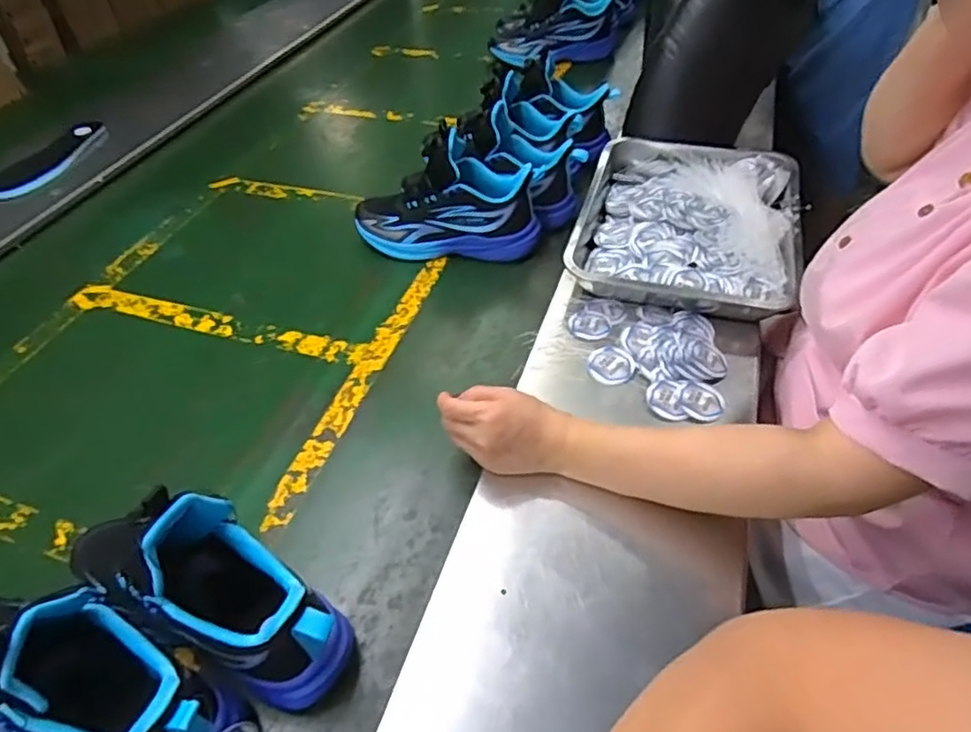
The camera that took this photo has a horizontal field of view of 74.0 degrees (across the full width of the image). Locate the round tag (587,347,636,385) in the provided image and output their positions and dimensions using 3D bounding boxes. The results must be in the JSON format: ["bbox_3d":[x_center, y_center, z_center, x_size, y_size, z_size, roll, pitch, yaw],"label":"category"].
[{"bbox_3d":[0.133,0.000,0.682,0.043,0.004,0.051,-31,54,-10],"label":"round tag"}]

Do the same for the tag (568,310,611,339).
[{"bbox_3d":[0.118,-0.046,0.730,0.045,0.009,0.048,-2,45,2],"label":"tag"}]

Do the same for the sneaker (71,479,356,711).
[{"bbox_3d":[-0.214,0.162,0.474,0.233,0.161,0.089,18,49,21],"label":"sneaker"}]

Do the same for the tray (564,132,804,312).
[{"bbox_3d":[0.256,-0.189,0.819,0.261,0.042,0.325,12,47,15],"label":"tray"}]

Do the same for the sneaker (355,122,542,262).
[{"bbox_3d":[-0.053,-0.219,0.823,0.233,0.149,0.085,3,46,7],"label":"sneaker"}]

